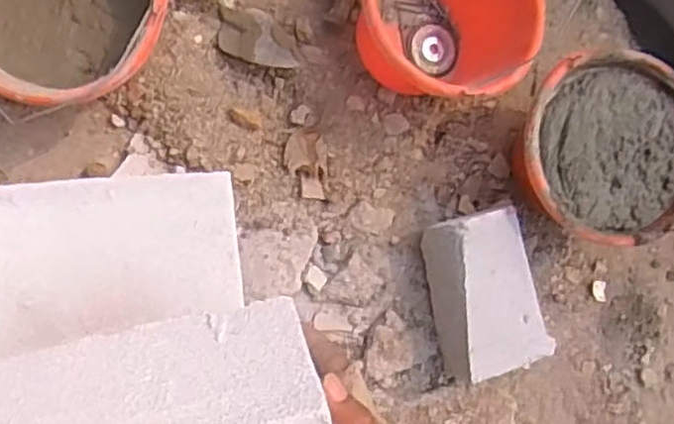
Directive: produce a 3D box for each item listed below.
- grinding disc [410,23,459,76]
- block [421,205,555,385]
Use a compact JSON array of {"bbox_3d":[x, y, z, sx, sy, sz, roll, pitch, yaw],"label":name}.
[{"bbox_3d":[0.140,-0.233,1.002,0.068,0.010,0.072,1,83,-7],"label":"grinding disc"},{"bbox_3d":[0.190,0.108,0.918,0.117,0.117,0.203,-13,85,-8],"label":"block"}]

